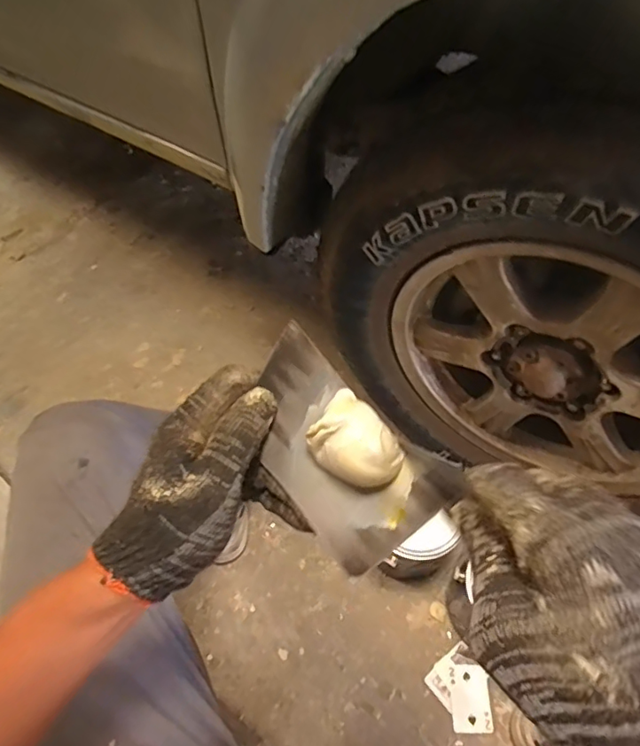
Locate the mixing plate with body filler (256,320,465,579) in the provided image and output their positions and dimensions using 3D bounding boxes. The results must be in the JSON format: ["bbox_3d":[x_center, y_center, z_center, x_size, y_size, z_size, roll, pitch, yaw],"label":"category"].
[{"bbox_3d":[0.006,0.038,0.291,0.077,0.025,0.126,-44,75,3],"label":"mixing plate with body filler"}]

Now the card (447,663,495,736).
[{"bbox_3d":[0.223,0.482,0.790,0.063,0.004,0.086,6,53,-3],"label":"card"}]

